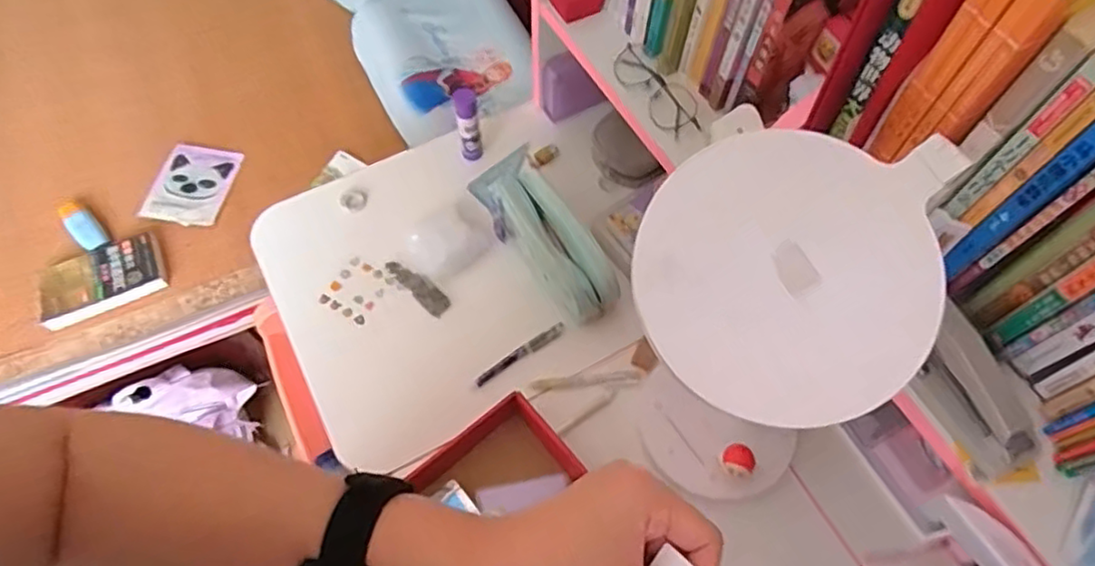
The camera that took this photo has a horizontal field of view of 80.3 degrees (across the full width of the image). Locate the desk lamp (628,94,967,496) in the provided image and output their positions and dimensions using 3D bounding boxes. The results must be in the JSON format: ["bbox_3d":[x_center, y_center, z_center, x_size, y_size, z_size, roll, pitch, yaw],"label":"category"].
[{"bbox_3d":[0.148,0.076,0.516,0.192,0.439,0.147,-20,65,-11],"label":"desk lamp"}]

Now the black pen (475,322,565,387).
[{"bbox_3d":[-0.032,0.085,0.771,0.124,0.007,0.014,-32,67,-16],"label":"black pen"}]

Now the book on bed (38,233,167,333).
[{"bbox_3d":[-0.687,-0.008,0.996,0.174,0.026,0.121,-24,65,-13],"label":"book on bed"}]

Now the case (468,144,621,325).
[{"bbox_3d":[-0.012,-0.074,0.828,0.093,0.085,0.283,-25,65,-13],"label":"case"}]

